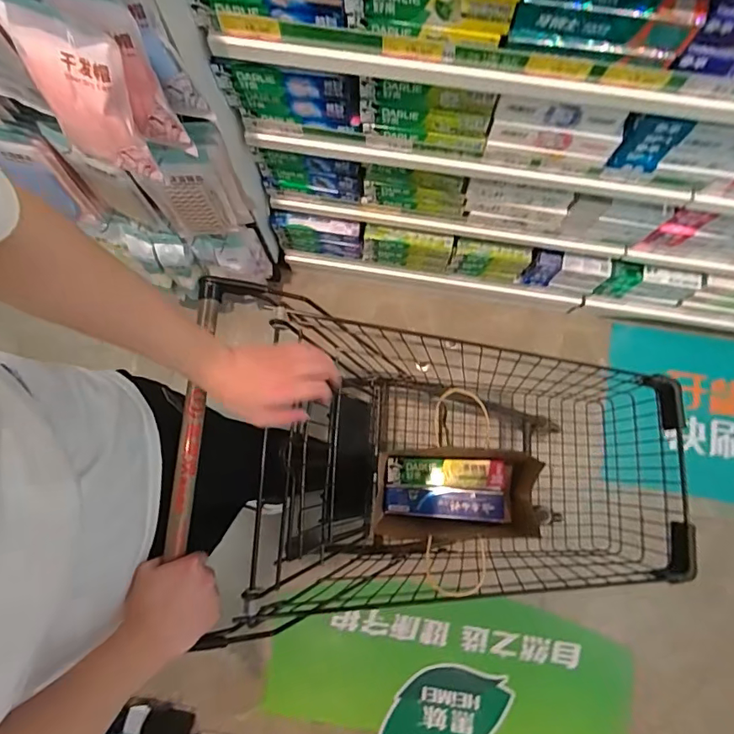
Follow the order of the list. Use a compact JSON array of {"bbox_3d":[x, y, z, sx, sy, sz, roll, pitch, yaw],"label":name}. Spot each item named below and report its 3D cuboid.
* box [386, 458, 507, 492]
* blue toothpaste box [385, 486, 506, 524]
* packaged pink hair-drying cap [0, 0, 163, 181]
[{"bbox_3d":[0.152,0.207,0.918,0.220,0.029,0.058,2,79,0],"label":"box"},{"bbox_3d":[0.150,0.267,0.927,0.227,0.029,0.061,4,79,1],"label":"blue toothpaste box"},{"bbox_3d":[-0.357,-0.333,0.594,0.151,0.170,0.065,22,80,4],"label":"packaged pink hair-drying cap"}]

